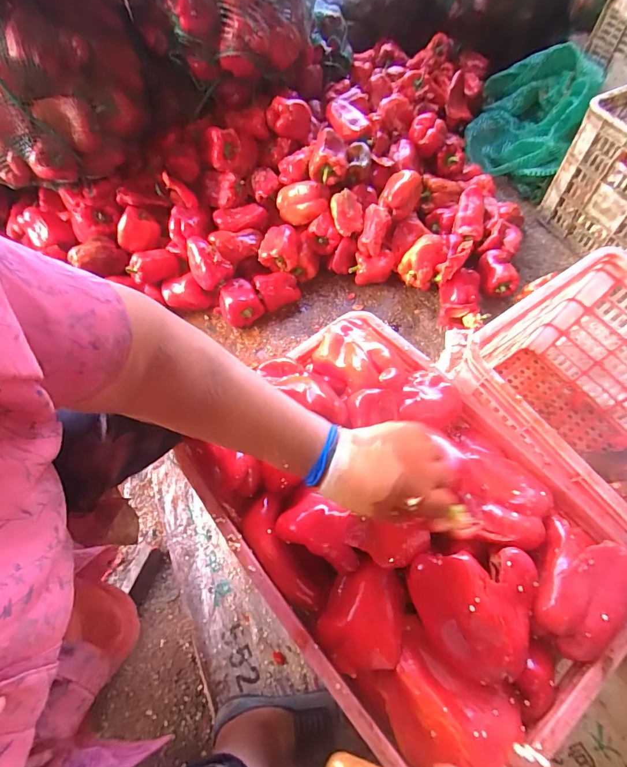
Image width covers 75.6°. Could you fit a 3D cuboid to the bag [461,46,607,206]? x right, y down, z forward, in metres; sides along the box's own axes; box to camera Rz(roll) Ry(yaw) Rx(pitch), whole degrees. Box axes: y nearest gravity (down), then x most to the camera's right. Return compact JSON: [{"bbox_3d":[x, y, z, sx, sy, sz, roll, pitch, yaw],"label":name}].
[{"bbox_3d":[0.592,-0.756,1.138,0.285,0.216,0.387,24,65,13],"label":"bag"}]

